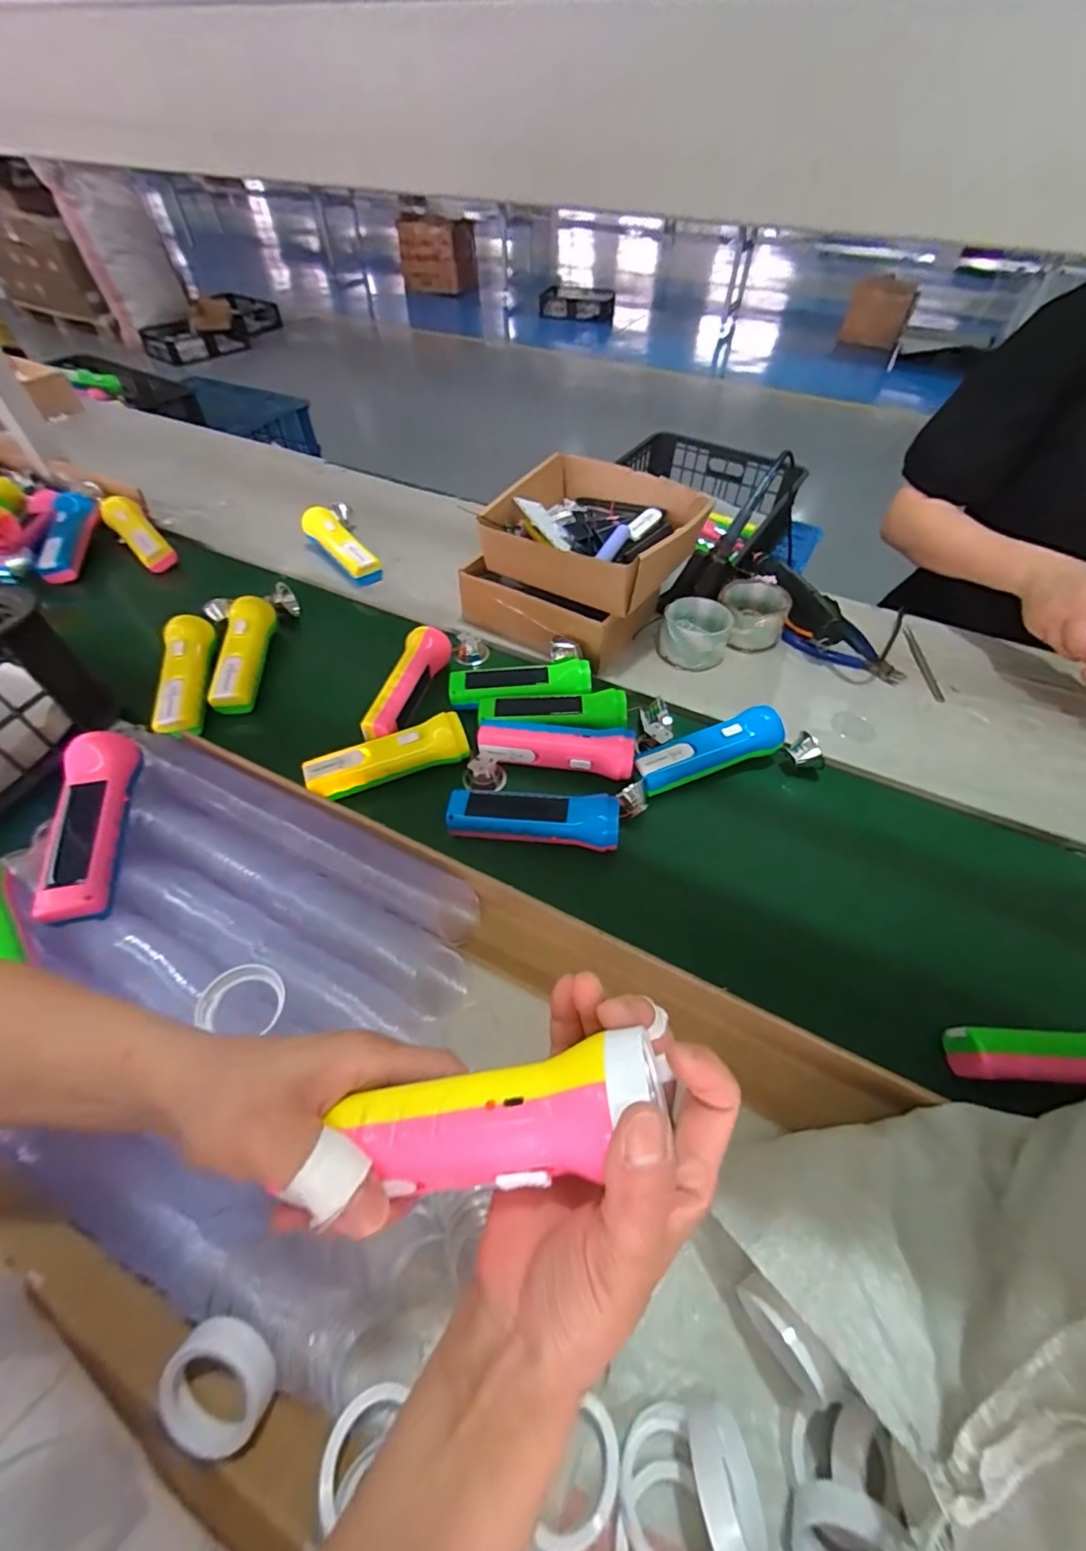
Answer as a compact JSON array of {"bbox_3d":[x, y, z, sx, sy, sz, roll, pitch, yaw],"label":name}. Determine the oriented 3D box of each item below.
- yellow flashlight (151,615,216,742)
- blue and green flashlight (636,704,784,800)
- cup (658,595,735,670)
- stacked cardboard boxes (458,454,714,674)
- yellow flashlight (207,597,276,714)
[{"bbox_3d":[-0.393,-0.110,0.598,0.048,0.041,0.159,-11,50,-12],"label":"yellow flashlight"},{"bbox_3d":[0.169,-0.024,0.553,0.159,0.044,0.041,-15,50,-15],"label":"blue and green flashlight"},{"bbox_3d":[0.188,-0.176,0.681,0.081,0.056,0.084,1,47,-1],"label":"cup"},{"bbox_3d":[0.056,-0.267,0.668,0.225,0.125,0.244,33,55,26],"label":"stacked cardboard boxes"},{"bbox_3d":[-0.345,-0.144,0.632,0.051,0.038,0.161,9,60,-17],"label":"yellow flashlight"}]

